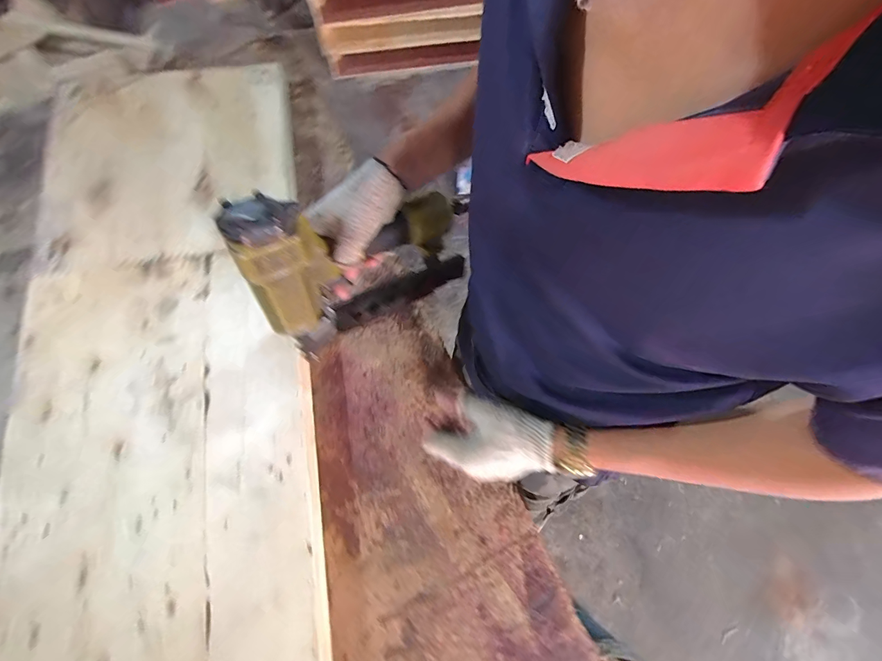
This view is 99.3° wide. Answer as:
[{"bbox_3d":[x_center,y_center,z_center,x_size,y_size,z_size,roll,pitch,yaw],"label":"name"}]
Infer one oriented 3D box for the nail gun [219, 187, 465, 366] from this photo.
[{"bbox_3d":[-0.091,-0.095,0.473,0.286,0.219,0.078,-32,63,-27],"label":"nail gun"}]

